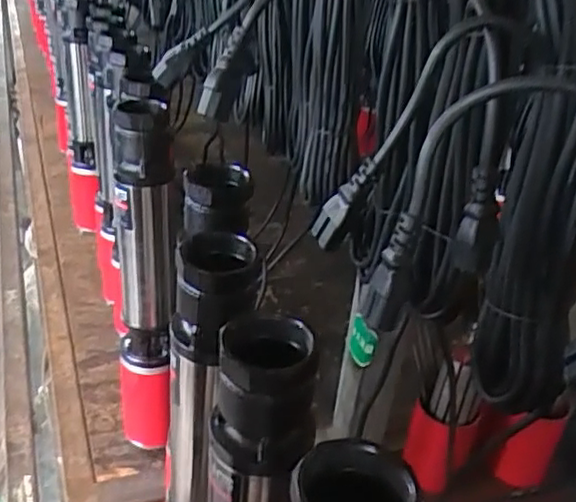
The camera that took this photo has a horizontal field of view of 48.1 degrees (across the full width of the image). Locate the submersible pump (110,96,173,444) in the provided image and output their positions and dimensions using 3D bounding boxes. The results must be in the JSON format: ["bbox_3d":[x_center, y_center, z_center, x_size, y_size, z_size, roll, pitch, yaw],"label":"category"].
[{"bbox_3d":[-0.164,0.039,0.739,0.067,0.405,0.075,0,32,-8],"label":"submersible pump"}]

